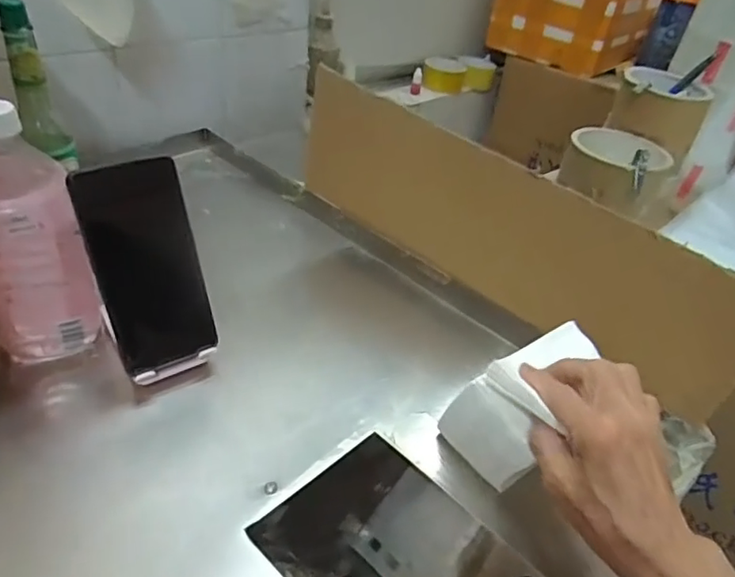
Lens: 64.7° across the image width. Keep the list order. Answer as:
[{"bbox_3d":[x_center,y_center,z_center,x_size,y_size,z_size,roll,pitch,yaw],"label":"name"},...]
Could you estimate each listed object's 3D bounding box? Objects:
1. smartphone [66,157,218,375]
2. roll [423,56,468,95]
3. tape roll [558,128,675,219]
[{"bbox_3d":[-0.166,-0.013,0.446,0.076,0.166,0.006,-20,24,-28],"label":"smartphone"},{"bbox_3d":[0.161,-0.446,1.214,0.090,0.051,0.084,9,36,3],"label":"roll"},{"bbox_3d":[0.252,-0.122,0.596,0.098,0.051,0.086,22,39,19],"label":"tape roll"}]

